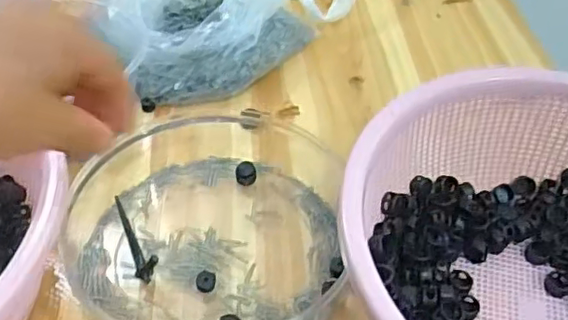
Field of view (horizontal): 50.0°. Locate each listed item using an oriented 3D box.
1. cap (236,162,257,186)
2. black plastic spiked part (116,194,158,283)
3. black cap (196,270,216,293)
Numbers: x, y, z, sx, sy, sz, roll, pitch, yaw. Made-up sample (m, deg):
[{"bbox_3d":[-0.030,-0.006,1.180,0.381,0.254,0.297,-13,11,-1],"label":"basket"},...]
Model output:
[{"bbox_3d":[-0.031,0.011,0.495,0.016,0.017,0.013,-7,47,-10],"label":"cap"},{"bbox_3d":[-0.111,0.052,0.445,0.015,0.018,0.082,-18,49,-19],"label":"black plastic spiked part"},{"bbox_3d":[-0.054,0.085,0.424,0.012,0.013,0.014,5,46,2],"label":"black cap"}]

